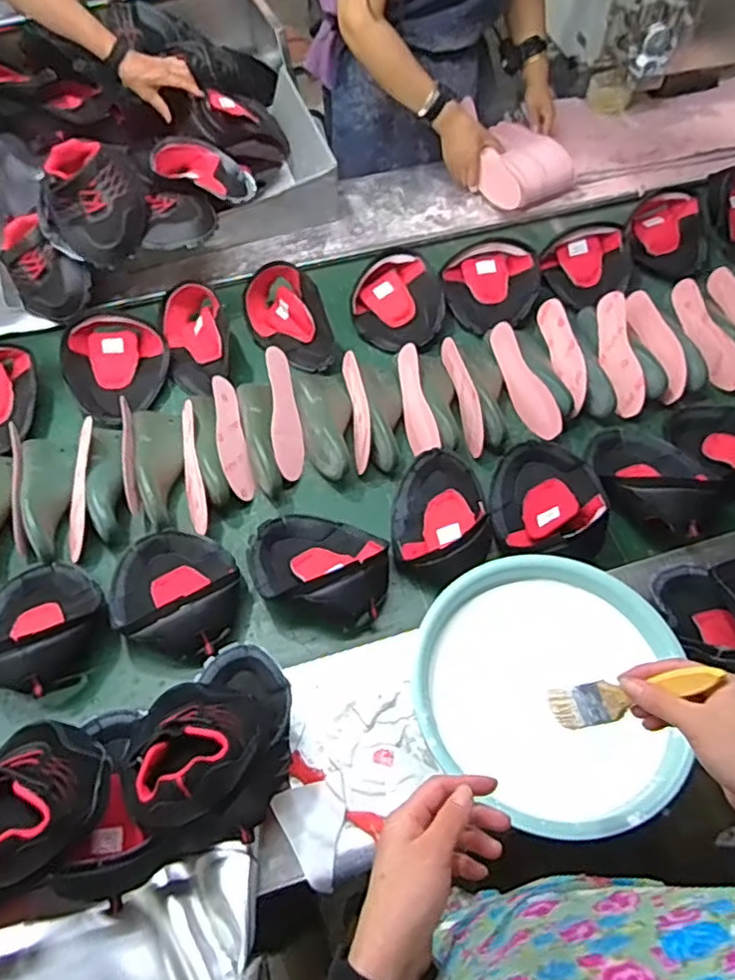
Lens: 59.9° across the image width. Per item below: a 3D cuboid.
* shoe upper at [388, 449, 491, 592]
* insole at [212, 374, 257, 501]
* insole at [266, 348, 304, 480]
[{"bbox_3d":[0.102,0.025,0.949,0.133,0.076,0.203,-4,59,-1],"label":"shoe upper"},{"bbox_3d":[-0.218,-0.089,1.031,0.016,0.069,0.214,-26,61,29],"label":"insole"},{"bbox_3d":[-0.132,-0.123,1.033,0.011,0.064,0.222,-19,66,33],"label":"insole"}]

